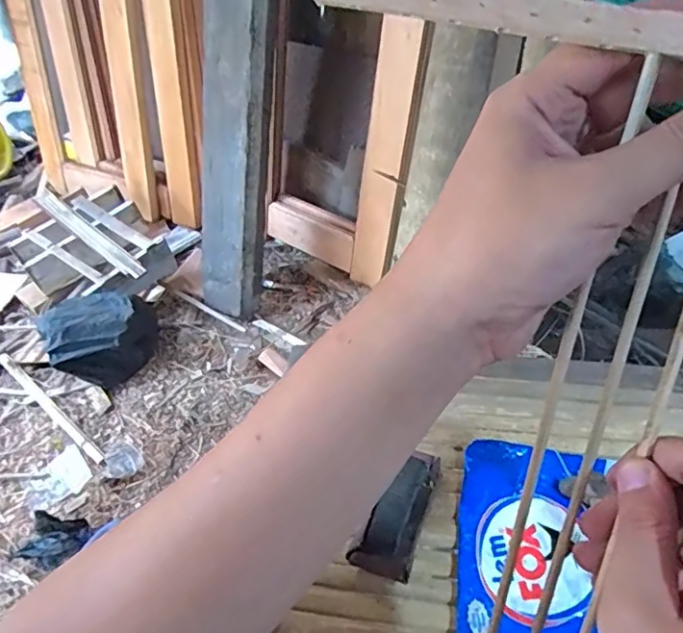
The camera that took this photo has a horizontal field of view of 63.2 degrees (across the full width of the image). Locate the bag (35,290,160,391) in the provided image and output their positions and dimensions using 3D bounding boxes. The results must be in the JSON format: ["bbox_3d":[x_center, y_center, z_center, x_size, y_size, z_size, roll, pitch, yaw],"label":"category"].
[{"bbox_3d":[-0.454,0.029,1.059,0.192,0.133,0.159,-25,47,-20],"label":"bag"}]

